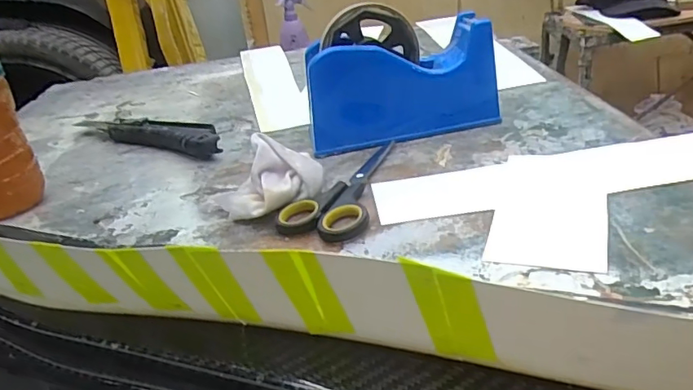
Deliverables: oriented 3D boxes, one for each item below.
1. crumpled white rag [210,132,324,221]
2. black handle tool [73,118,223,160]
[{"bbox_3d":[-0.055,-0.012,0.371,0.067,0.041,0.054,-27,34,-30],"label":"crumpled white rag"},{"bbox_3d":[-0.195,-0.062,0.518,0.207,0.023,0.033,11,35,30],"label":"black handle tool"}]

